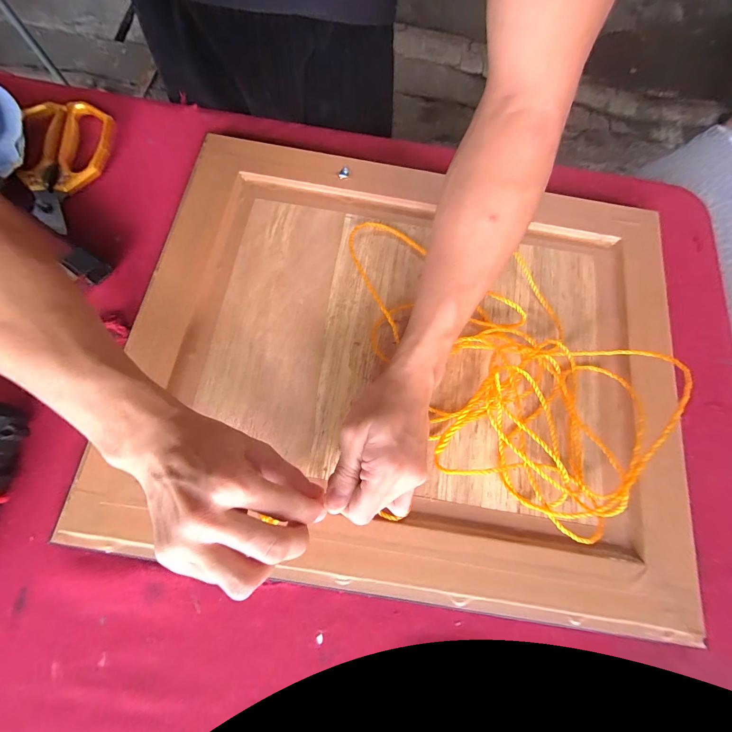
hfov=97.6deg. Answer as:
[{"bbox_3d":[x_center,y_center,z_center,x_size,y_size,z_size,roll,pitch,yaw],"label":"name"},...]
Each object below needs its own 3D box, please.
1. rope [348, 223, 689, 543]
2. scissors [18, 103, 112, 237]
[{"bbox_3d":[0.120,-0.007,0.282,0.294,0.056,0.267,7,75,0],"label":"rope"},{"bbox_3d":[-0.321,-0.218,0.347,0.083,0.026,0.154,-7,76,-4],"label":"scissors"}]

